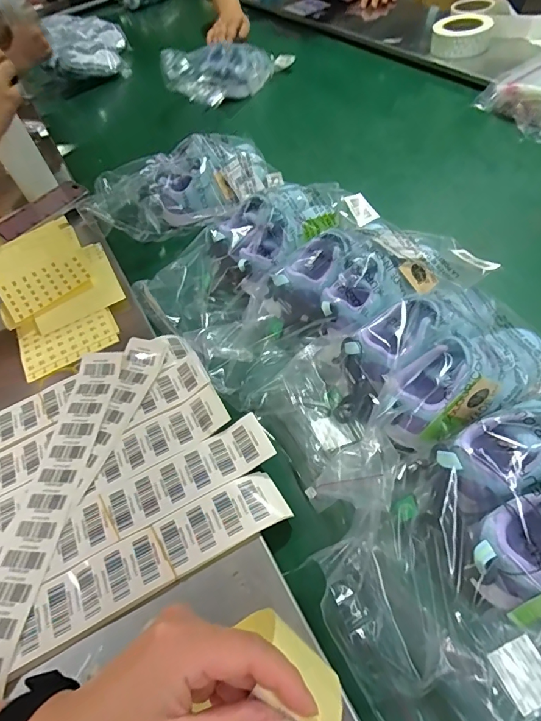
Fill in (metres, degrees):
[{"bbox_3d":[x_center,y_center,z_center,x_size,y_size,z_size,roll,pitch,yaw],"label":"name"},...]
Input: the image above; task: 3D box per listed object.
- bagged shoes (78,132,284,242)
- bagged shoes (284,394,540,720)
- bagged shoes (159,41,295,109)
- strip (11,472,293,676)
[{"bbox_3d":[-0.145,-0.291,0.708,0.293,0.082,0.164,-18,50,-6],"label":"bagged shoes"},{"bbox_3d":[0.196,0.139,0.315,0.307,0.076,0.193,-32,55,-16],"label":"bagged shoes"},{"bbox_3d":[-0.088,-0.680,0.968,0.300,0.097,0.144,-35,53,-19],"label":"bagged shoes"},{"bbox_3d":[-0.137,0.189,0.356,0.323,0.012,0.053,-26,55,-11],"label":"strip"}]

